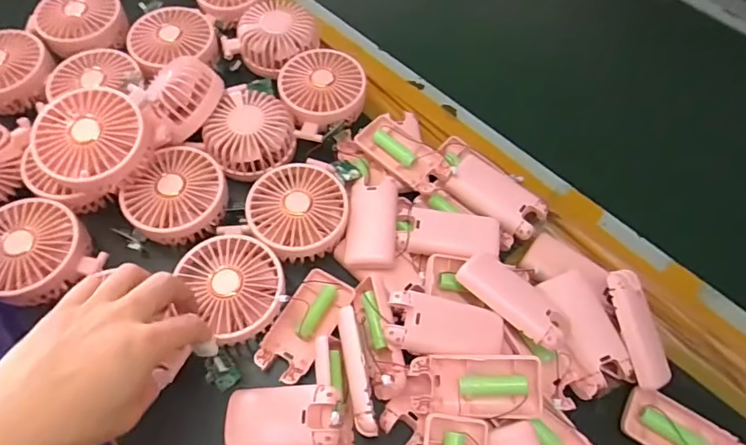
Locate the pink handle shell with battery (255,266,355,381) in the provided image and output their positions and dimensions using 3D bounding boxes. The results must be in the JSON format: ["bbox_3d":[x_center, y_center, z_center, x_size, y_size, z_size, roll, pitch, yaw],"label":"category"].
[{"bbox_3d":[-0.059,0.088,0.417,0.046,0.017,0.094,27,65,11],"label":"pink handle shell with battery"}]

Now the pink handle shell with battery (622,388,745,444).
[{"bbox_3d":[0.245,0.169,0.380,0.091,0.018,0.044,31,66,14],"label":"pink handle shell with battery"}]

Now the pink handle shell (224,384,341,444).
[{"bbox_3d":[-0.067,0.142,0.352,0.093,0.010,0.043,-12,59,24],"label":"pink handle shell"}]

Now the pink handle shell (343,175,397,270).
[{"bbox_3d":[-0.001,-0.002,0.438,0.044,0.011,0.087,4,62,0],"label":"pink handle shell"}]

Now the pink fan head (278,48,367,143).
[{"bbox_3d":[-0.053,-0.137,0.504,0.084,0.032,0.094,-23,65,-13],"label":"pink fan head"}]

